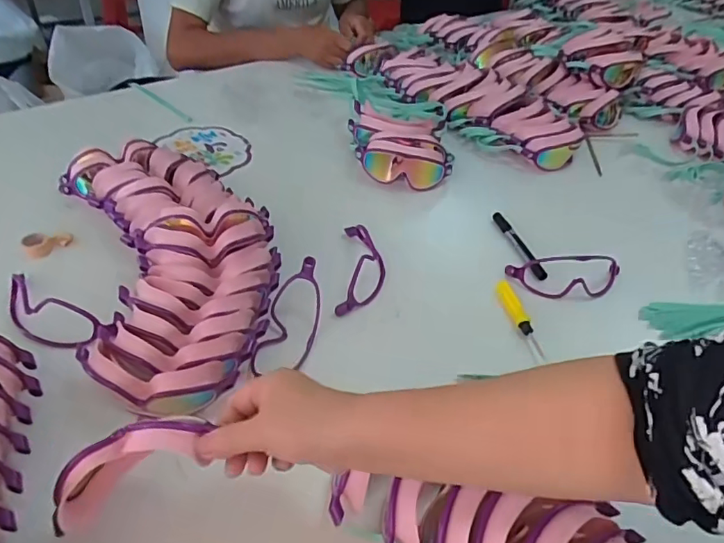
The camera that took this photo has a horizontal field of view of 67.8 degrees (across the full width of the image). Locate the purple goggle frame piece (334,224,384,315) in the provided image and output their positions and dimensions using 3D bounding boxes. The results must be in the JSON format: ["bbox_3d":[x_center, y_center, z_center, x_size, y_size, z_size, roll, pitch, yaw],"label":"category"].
[{"bbox_3d":[0.002,-0.012,0.692,0.058,0.037,0.158,6,42,0],"label":"purple goggle frame piece"}]

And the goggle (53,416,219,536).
[{"bbox_3d":[-0.193,0.155,0.421,0.154,0.046,0.038,-36,46,11],"label":"goggle"}]

